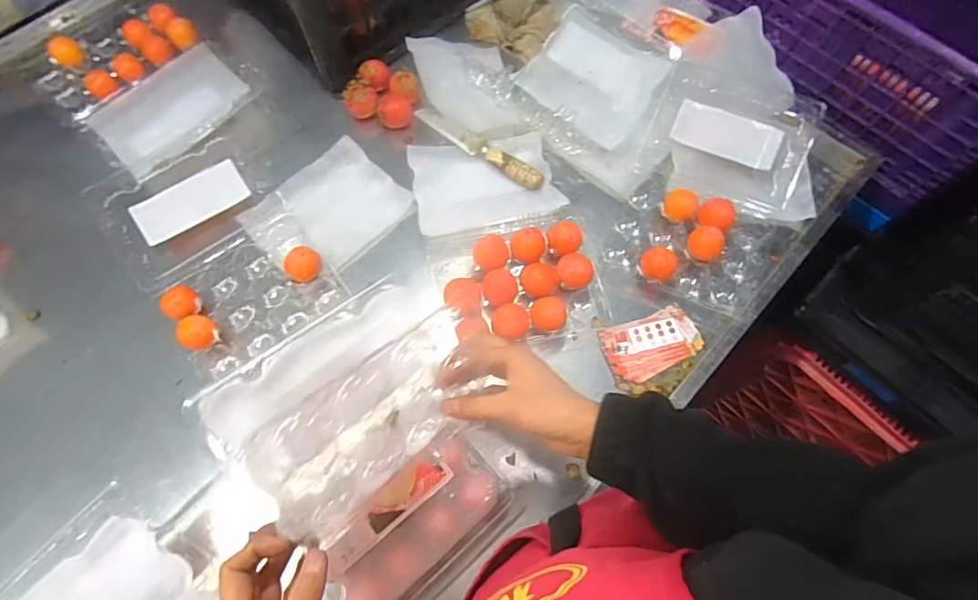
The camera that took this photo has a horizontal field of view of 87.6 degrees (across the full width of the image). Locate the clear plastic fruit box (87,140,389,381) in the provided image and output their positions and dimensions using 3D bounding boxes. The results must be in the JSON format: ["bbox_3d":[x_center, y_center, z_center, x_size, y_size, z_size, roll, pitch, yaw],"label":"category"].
[{"bbox_3d":[-0.336,-0.064,0.643,0.198,0.048,0.304,-36,72,-14],"label":"clear plastic fruit box"}]

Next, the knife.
[{"bbox_3d":[-0.017,-0.212,0.701,0.211,0.017,0.024,34,71,12],"label":"knife"}]

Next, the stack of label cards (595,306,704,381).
[{"bbox_3d":[0.197,0.052,0.616,0.115,0.008,0.069,-18,69,-8],"label":"stack of label cards"}]

